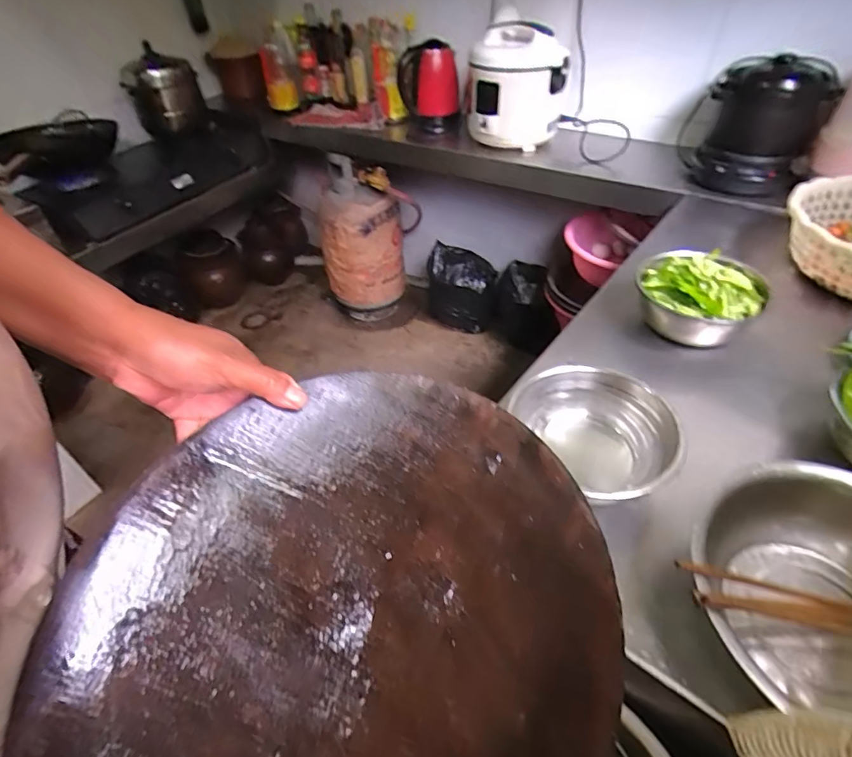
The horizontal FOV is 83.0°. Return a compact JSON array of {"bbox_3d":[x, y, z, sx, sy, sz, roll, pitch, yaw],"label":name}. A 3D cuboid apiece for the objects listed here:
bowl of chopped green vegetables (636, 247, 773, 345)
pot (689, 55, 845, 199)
[{"bbox_3d":[0.421,-0.120,0.757,0.164,0.111,0.151,-2,44,2],"label":"bowl of chopped green vegetables"},{"bbox_3d":[0.768,-0.573,1.105,0.236,0.244,0.275,22,49,24],"label":"pot"}]

